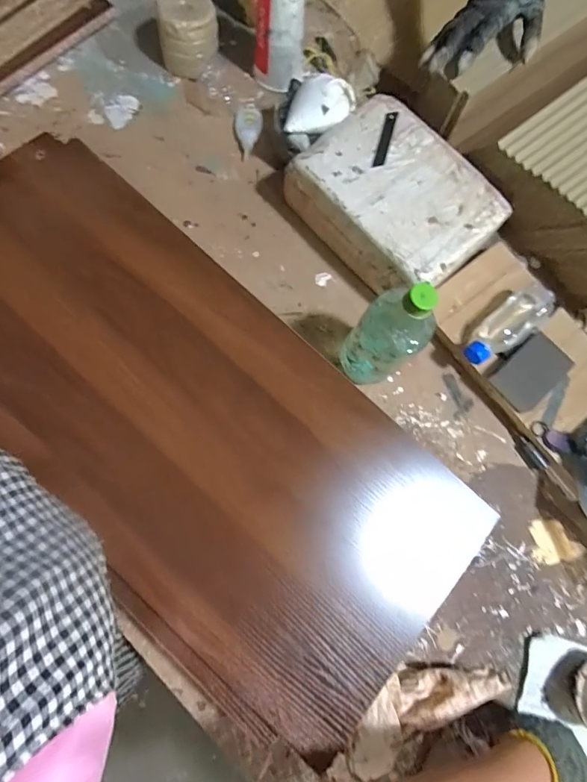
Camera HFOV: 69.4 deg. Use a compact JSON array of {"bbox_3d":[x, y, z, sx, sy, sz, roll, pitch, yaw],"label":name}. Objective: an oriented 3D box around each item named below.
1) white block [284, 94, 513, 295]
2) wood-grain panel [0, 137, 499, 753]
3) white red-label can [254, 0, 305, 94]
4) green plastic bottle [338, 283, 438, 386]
[{"bbox_3d":[0.142,-0.268,0.613,0.200,0.099,0.256,-41,84,-12],"label":"white block"},{"bbox_3d":[-0.141,0.017,0.480,0.715,0.023,0.327,43,79,7],"label":"wood-grain panel"},{"bbox_3d":[-0.021,-0.539,0.617,0.076,0.156,0.066,-2,78,-5],"label":"white red-label can"},{"bbox_3d":[0.106,-0.059,0.509,0.068,0.201,0.074,1,78,-5],"label":"green plastic bottle"}]

